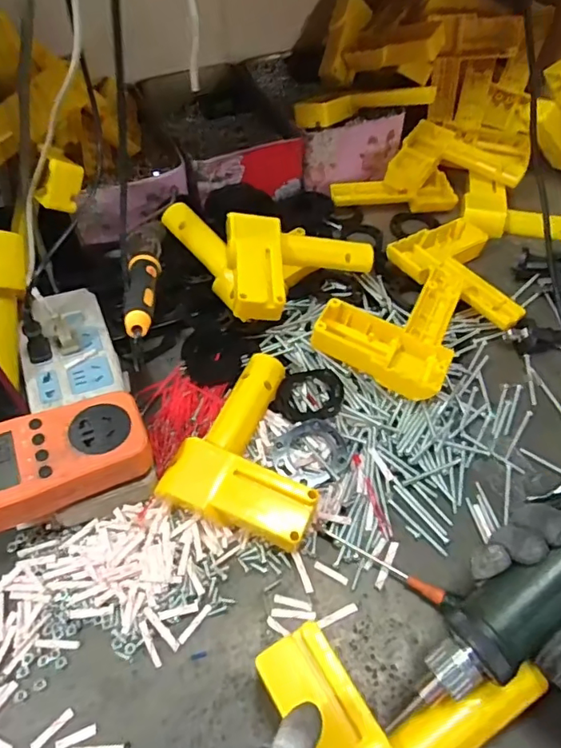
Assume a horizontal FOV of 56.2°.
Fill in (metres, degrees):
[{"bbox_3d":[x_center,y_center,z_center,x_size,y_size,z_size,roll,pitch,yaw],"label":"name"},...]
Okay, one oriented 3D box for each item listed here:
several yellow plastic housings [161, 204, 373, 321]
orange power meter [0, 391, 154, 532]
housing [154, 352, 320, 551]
[{"bbox_3d":[-0.021,-0.135,0.511,0.157,0.049,0.174,-37,61,-25],"label":"several yellow plastic housings"},{"bbox_3d":[-0.157,0.057,0.362,0.126,0.026,0.069,-21,55,-16],"label":"orange power meter"},{"bbox_3d":[-0.009,0.062,0.412,0.110,0.039,0.140,26,56,18],"label":"housing"}]

